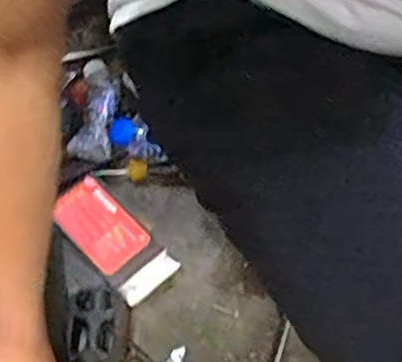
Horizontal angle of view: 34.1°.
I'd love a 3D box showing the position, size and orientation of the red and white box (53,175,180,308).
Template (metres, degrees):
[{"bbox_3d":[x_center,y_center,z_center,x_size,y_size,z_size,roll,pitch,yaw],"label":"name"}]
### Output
[{"bbox_3d":[-0.109,0.070,0.803,0.076,0.024,0.161,-39,68,-22],"label":"red and white box"}]

